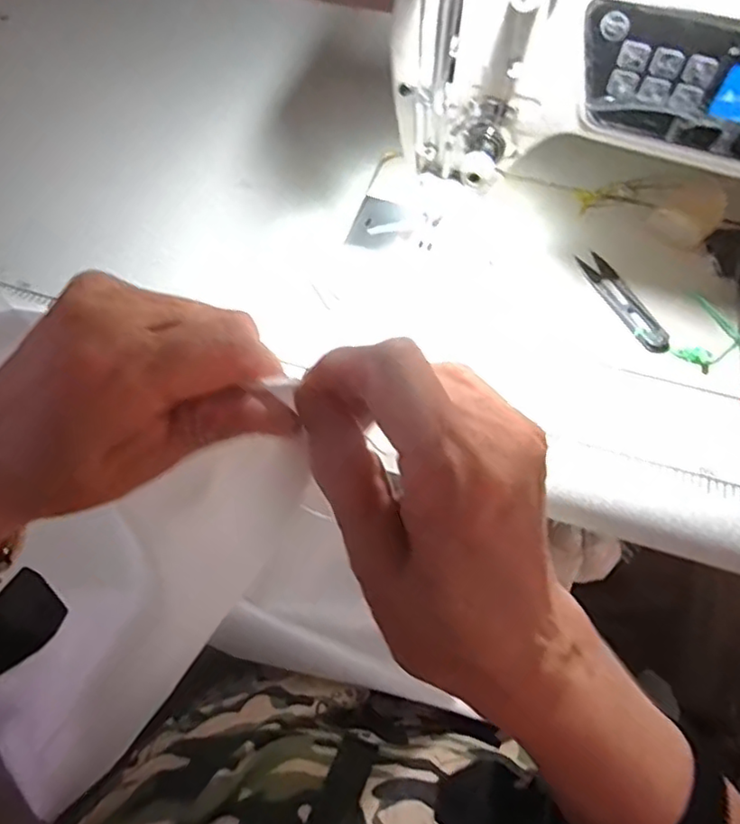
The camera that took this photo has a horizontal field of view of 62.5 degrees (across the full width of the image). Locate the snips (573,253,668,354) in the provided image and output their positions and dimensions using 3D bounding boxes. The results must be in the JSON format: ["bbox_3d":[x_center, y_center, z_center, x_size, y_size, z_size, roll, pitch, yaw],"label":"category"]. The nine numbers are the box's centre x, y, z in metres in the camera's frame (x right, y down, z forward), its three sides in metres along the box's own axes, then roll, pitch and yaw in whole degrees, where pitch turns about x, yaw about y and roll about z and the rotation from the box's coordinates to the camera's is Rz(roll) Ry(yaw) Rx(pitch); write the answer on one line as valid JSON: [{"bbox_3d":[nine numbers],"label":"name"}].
[{"bbox_3d":[0.188,-0.083,0.450,0.024,0.008,0.096,-17,61,-11],"label":"snips"}]

